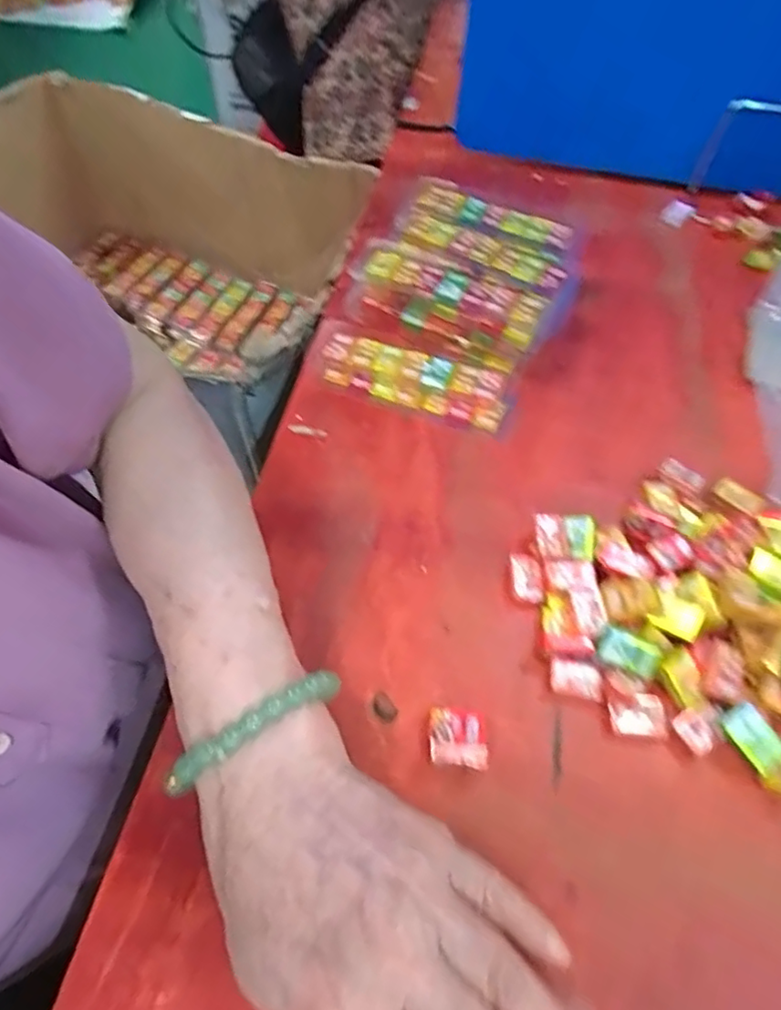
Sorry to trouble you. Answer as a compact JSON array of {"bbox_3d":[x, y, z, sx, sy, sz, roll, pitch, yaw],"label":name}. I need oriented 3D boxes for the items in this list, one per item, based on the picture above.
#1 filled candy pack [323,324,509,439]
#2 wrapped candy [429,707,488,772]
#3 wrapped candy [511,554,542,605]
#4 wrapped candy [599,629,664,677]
[{"bbox_3d":[0.014,-0.082,0.386,0.125,0.023,0.040,16,57,9],"label":"filled candy pack"},{"bbox_3d":[0.030,0.107,0.268,0.025,0.019,0.026,7,56,3],"label":"wrapped candy"},{"bbox_3d":[0.073,0.039,0.315,0.015,0.004,0.027,0,56,-1],"label":"wrapped candy"},{"bbox_3d":[0.116,0.071,0.284,0.027,0.004,0.016,23,59,14],"label":"wrapped candy"}]

